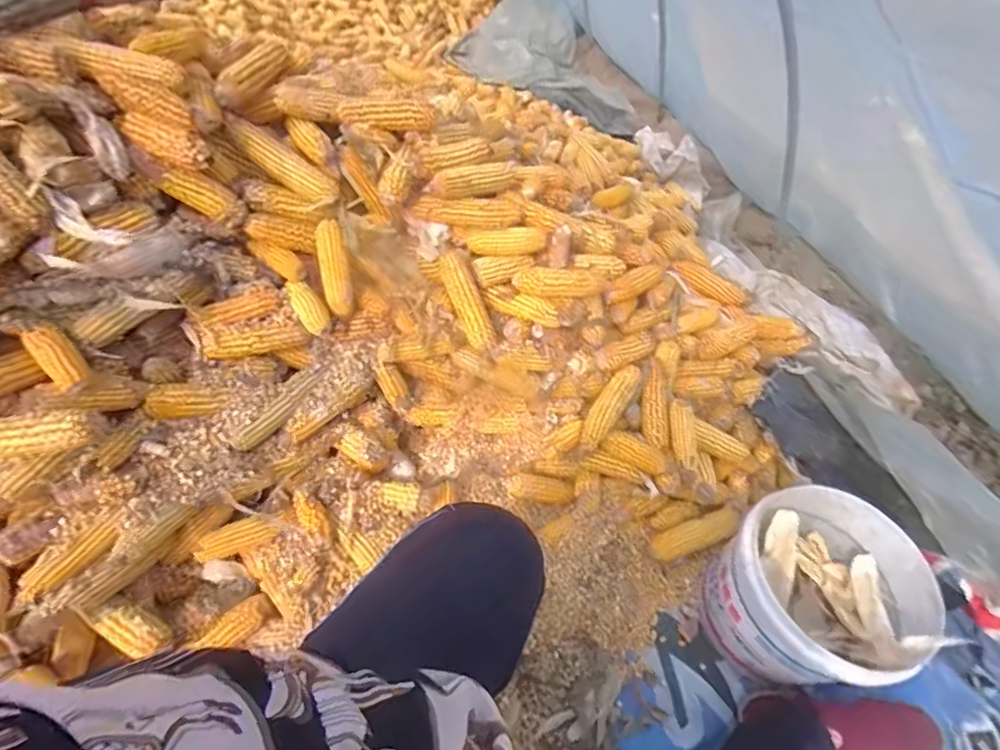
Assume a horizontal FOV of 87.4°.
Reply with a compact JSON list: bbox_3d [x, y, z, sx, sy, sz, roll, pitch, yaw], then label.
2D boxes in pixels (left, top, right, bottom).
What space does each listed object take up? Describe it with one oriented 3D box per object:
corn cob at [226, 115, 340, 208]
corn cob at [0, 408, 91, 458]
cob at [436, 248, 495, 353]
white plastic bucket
[{"bbox_3d":[-0.340,-0.331,0.816,0.181,0.047,0.045,33,38,-29],"label":"corn cob"},{"bbox_3d":[-0.603,0.076,0.644,0.189,0.042,0.042,-6,47,-8],"label":"corn cob"},{"bbox_3d":[-0.056,-0.121,0.898,0.043,0.182,0.041,6,39,43],"label":"cob"},{"bbox_3d":[0.493,0.346,0.832,0.274,0.222,0.260,-27,53,-25],"label":"white plastic bucket"}]

